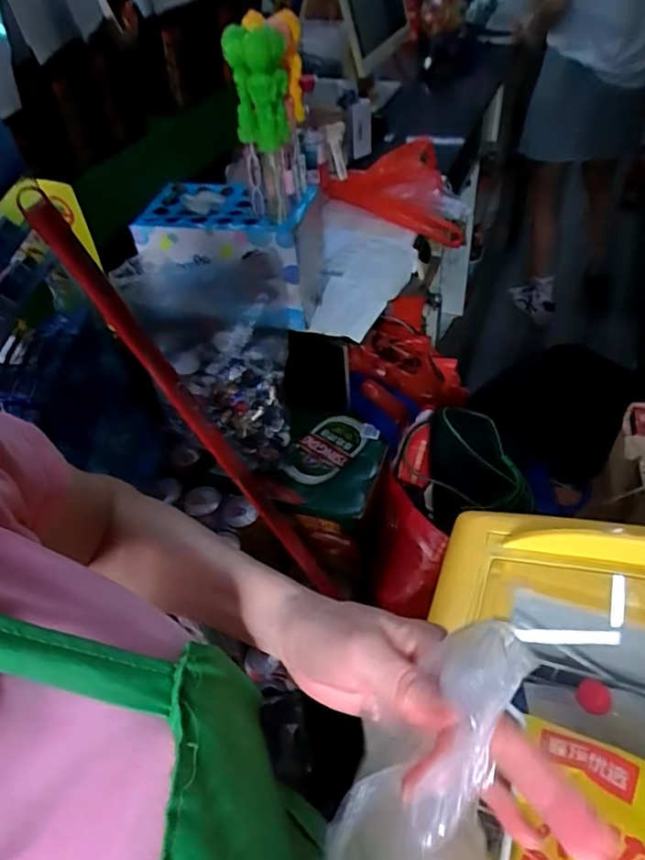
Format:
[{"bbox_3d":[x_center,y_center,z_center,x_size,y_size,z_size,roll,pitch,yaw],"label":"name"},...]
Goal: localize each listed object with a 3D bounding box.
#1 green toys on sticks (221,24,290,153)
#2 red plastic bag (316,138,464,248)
[{"bbox_3d":[-0.067,-0.367,0.604,0.063,0.116,0.062,-10,46,-2],"label":"green toys on sticks"},{"bbox_3d":[0.140,-0.446,1.010,0.154,0.118,0.311,-32,51,-22],"label":"red plastic bag"}]

